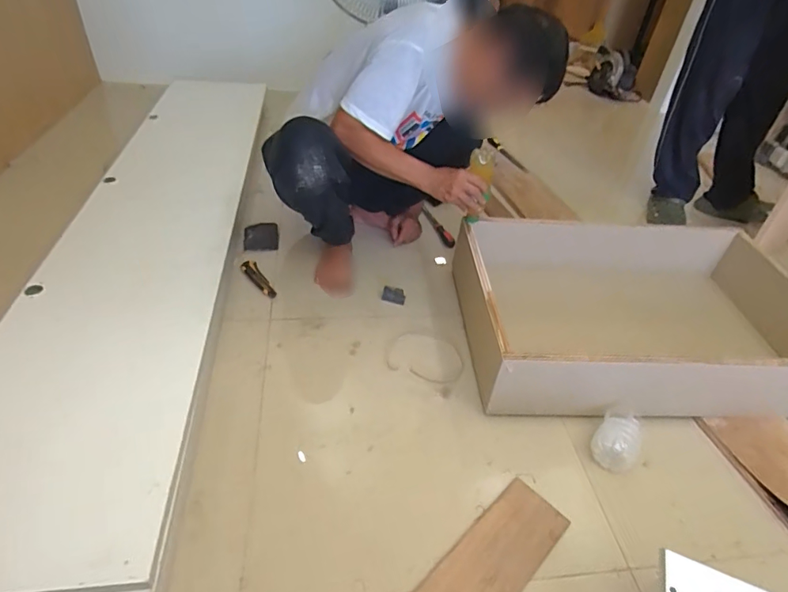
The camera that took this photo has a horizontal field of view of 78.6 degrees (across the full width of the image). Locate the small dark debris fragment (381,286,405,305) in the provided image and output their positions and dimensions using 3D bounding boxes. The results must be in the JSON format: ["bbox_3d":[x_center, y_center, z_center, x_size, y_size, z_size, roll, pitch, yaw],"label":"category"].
[{"bbox_3d":[-0.001,-0.001,1.240,0.058,0.022,0.043,7,40,4],"label":"small dark debris fragment"}]

